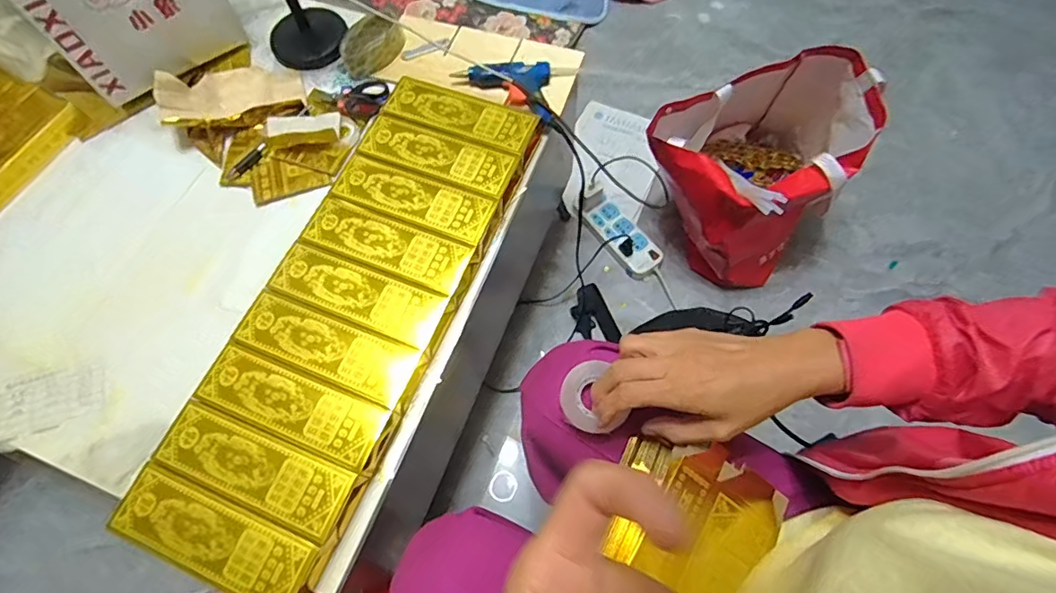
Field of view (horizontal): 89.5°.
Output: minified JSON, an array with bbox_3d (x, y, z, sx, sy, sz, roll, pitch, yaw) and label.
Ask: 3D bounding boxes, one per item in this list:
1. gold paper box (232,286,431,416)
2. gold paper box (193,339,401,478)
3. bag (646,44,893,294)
[{"bbox_3d":[-0.210,0.058,0.574,0.197,0.039,0.066,20,69,10],"label":"gold paper box"},{"bbox_3d":[-0.235,0.113,0.545,0.197,0.029,0.066,21,69,11],"label":"gold paper box"},{"bbox_3d":[0.375,-0.239,0.910,0.284,0.306,0.308,36,72,16],"label":"bag"}]

